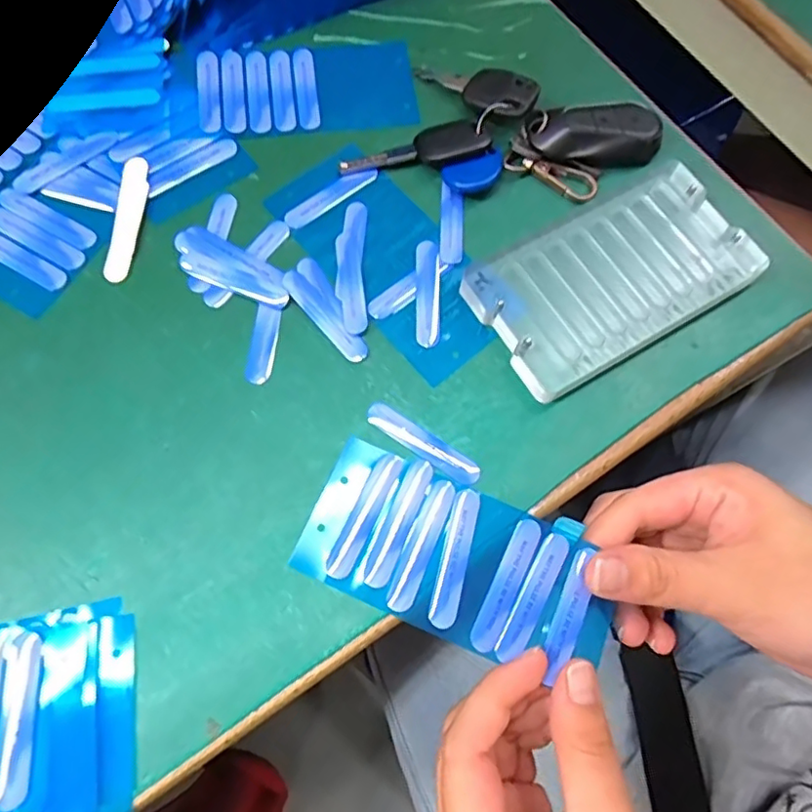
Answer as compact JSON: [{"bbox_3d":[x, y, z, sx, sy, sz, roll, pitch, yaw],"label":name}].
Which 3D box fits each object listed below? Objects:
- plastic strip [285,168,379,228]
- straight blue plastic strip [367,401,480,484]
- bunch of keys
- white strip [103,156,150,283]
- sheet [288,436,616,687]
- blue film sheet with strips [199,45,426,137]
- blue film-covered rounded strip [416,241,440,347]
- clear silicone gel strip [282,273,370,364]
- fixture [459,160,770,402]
[{"bbox_3d":[-0.035,-0.098,0.271,0.049,0.004,0.011,-36,76,-14],"label":"plastic strip"},{"bbox_3d":[0.006,0.015,0.236,0.051,0.005,0.010,33,72,9],"label":"straight blue plastic strip"},{"bbox_3d":[0.049,-0.127,0.276,0.129,0.017,0.069,18,71,4],"label":"bunch of keys"},{"bbox_3d":[-0.125,-0.085,0.261,0.012,0.005,0.061,4,70,-1],"label":"white strip"},{"bbox_3d":[0.021,0.057,0.220,0.114,0.005,0.054,23,71,4],"label":"sheet"},{"bbox_3d":[-0.049,-0.160,0.293,0.105,0.004,0.055,-4,70,-6],"label":"blue film sheet with strips"},{"bbox_3d":[0.010,-0.050,0.255,0.010,0.004,0.051,1,71,-2],"label":"blue film-covered rounded strip"},{"bbox_3d":[-0.035,-0.039,0.248,0.010,0.004,0.050,-40,77,-15],"label":"clear silicone gel strip"},{"bbox_3d":[0.090,-0.057,0.256,0.122,0.013,0.068,-28,74,-12],"label":"fixture"}]

